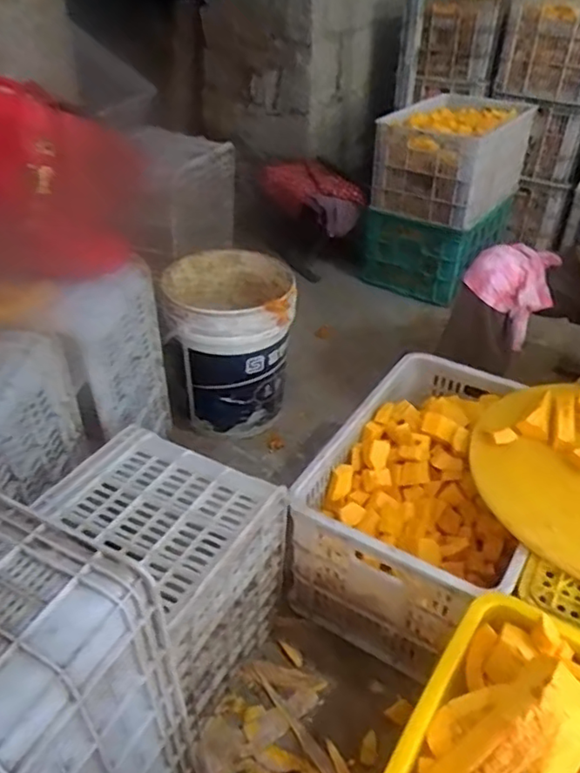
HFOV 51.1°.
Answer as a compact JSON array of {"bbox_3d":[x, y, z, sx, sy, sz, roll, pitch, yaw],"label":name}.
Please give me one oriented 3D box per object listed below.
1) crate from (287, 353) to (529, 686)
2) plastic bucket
[{"bbox_3d":[0.274,0.205,1.120,0.345,0.270,0.520,23,42,27],"label":"crate"},{"bbox_3d":[-0.130,-0.113,1.454,0.269,0.345,0.283,0,37,0],"label":"plastic bucket"}]

